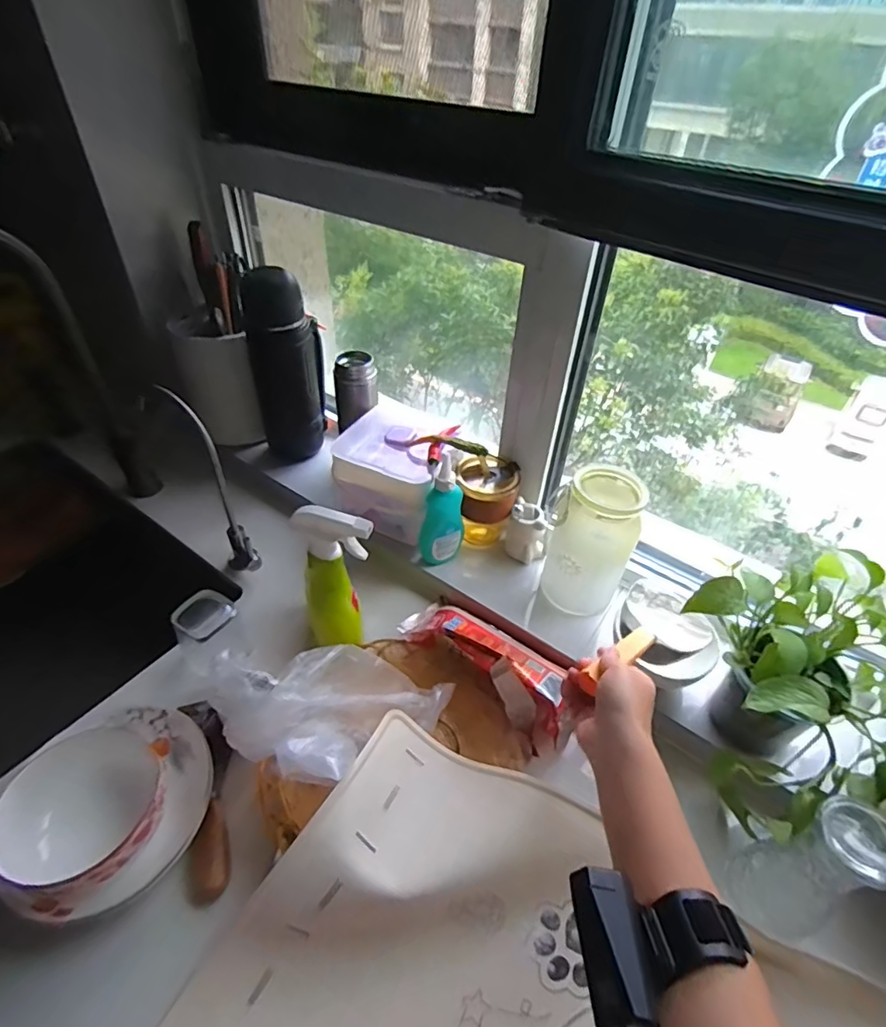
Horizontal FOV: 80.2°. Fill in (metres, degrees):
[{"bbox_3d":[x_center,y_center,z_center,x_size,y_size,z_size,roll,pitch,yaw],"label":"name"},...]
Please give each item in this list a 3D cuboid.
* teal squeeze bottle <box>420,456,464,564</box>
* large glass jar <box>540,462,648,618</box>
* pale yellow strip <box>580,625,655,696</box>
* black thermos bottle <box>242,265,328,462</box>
[{"bbox_3d":[0.001,0.003,0.689,0.039,0.158,0.047,25,47,21],"label":"teal squeeze bottle"},{"bbox_3d":[0.177,0.036,0.646,0.102,0.177,0.081,21,46,18],"label":"large glass jar"},{"bbox_3d":[0.173,0.140,0.513,0.102,0.011,0.021,-22,48,-34],"label":"pale yellow strip"},{"bbox_3d":[-0.240,-0.235,0.830,0.079,0.285,0.099,14,44,11],"label":"black thermos bottle"}]

